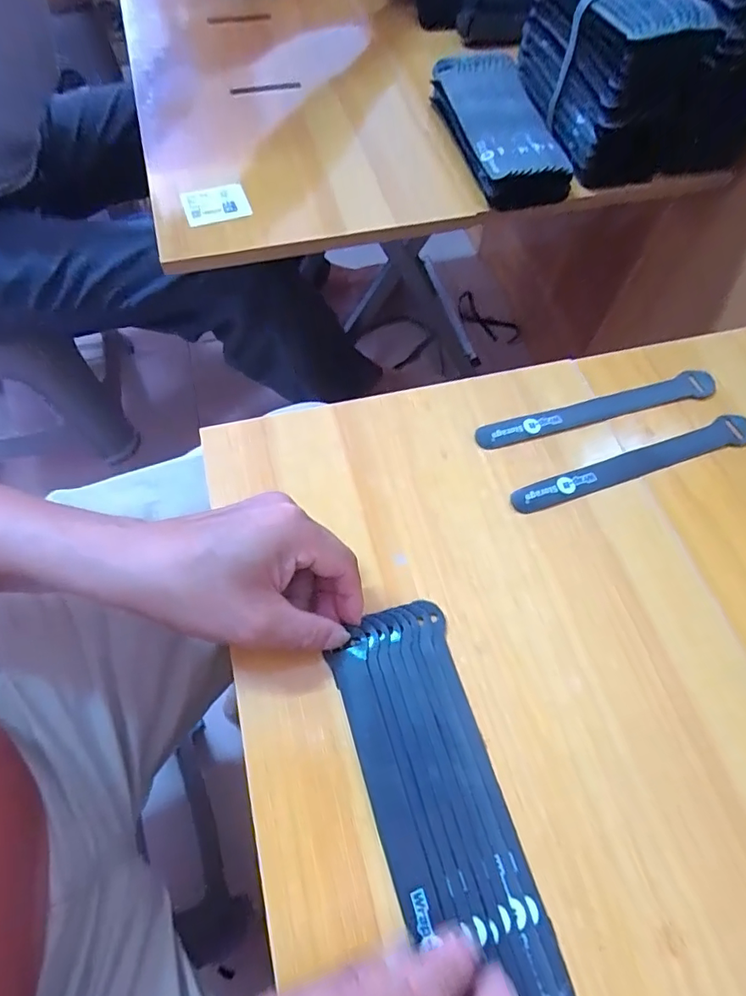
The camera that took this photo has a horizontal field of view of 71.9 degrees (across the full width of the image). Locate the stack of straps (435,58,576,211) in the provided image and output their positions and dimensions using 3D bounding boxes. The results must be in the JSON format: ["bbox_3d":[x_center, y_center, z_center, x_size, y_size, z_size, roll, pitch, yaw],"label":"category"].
[{"bbox_3d":[0.132,-0.394,0.544,0.097,0.041,0.230,-9,63,-7],"label":"stack of straps"}]

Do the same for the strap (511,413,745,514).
[{"bbox_3d":[0.193,-0.025,0.373,0.199,0.005,0.023,-18,65,-11],"label":"strap"}]

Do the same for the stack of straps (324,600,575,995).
[{"bbox_3d":[0.036,0.156,0.272,0.071,0.012,0.194,-18,65,-11],"label":"stack of straps"}]

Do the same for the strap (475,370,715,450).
[{"bbox_3d":[0.171,-0.067,0.393,0.195,0.010,0.022,-15,64,-10],"label":"strap"}]

